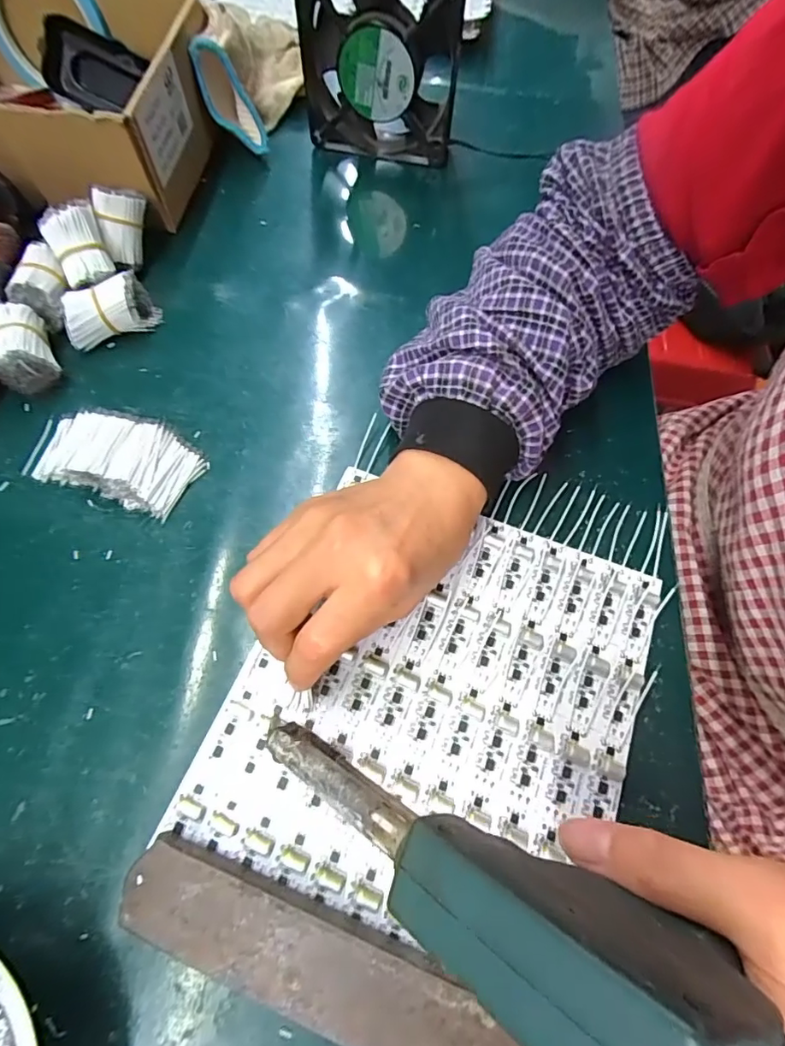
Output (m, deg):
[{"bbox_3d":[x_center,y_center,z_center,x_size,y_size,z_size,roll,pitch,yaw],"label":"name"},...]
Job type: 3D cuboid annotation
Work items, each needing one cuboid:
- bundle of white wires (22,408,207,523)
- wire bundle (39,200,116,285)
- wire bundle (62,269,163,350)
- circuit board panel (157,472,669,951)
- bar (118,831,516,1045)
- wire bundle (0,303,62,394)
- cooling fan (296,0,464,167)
[{"bbox_3d":[-0.173,-0.042,0.306,0.104,0.016,0.053,18,65,7],"label":"bundle of white wires"},{"bbox_3d":[-0.211,-0.186,0.335,0.031,0.025,0.053,-20,100,25],"label":"wire bundle"},{"bbox_3d":[-0.194,-0.145,0.339,0.058,0.031,0.026,-23,67,-12],"label":"wire bundle"},{"bbox_3d":[0.022,0.086,0.257,0.192,0.008,0.206,21,66,8],"label":"circuit board panel"},{"bbox_3d":[-0.020,0.185,0.201,0.192,0.018,0.037,19,65,7],"label":"bar"},{"bbox_3d":[-0.240,-0.113,0.318,0.034,0.028,0.050,-23,67,-12],"label":"wire bundle"},{"bbox_3d":[-0.010,-0.356,0.387,0.121,0.123,0.039,9,64,3],"label":"cooling fan"}]

